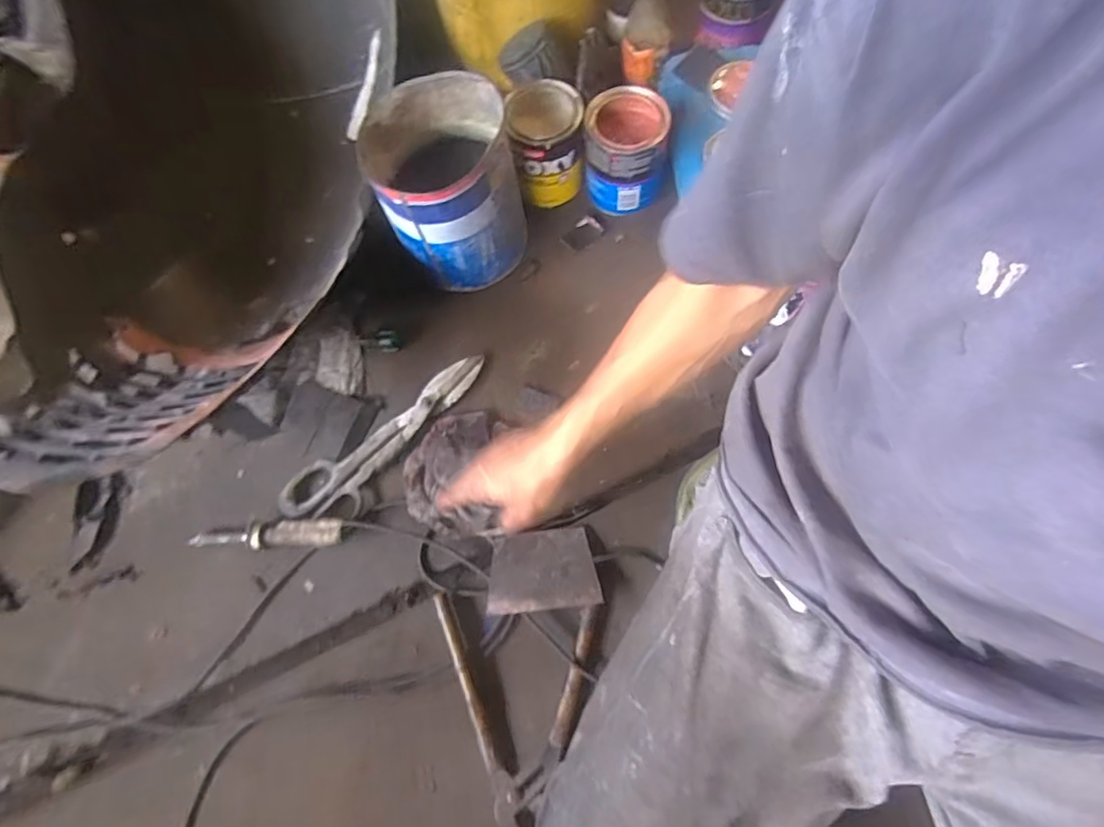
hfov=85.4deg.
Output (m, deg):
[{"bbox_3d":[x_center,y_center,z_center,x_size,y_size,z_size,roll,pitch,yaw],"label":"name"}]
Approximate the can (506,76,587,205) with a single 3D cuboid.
[{"bbox_3d":[-0.006,-0.358,0.806,0.095,0.117,0.105,-7,70,0],"label":"can"}]

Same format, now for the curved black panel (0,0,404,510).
[{"bbox_3d":[-0.412,-0.372,0.566,0.368,0.624,0.910,11,71,7],"label":"curved black panel"}]

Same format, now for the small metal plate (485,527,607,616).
[{"bbox_3d":[-0.010,0.171,0.656,0.116,0.006,0.086,-6,59,-5],"label":"small metal plate"}]

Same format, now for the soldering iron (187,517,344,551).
[{"bbox_3d":[-0.328,0.138,0.685,0.183,0.021,0.029,-3,70,2],"label":"soldering iron"}]

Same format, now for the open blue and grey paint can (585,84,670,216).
[{"bbox_3d":[0.096,-0.341,0.791,0.101,0.120,0.104,-1,70,3],"label":"open blue and grey paint can"}]

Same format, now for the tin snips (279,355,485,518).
[{"bbox_3d":[-0.191,0.036,0.717,0.286,0.014,0.078,-36,73,-10],"label":"tin snips"}]

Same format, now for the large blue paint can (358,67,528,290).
[{"bbox_3d":[-0.127,-0.272,0.739,0.160,0.196,0.160,-1,70,3],"label":"large blue paint can"}]

